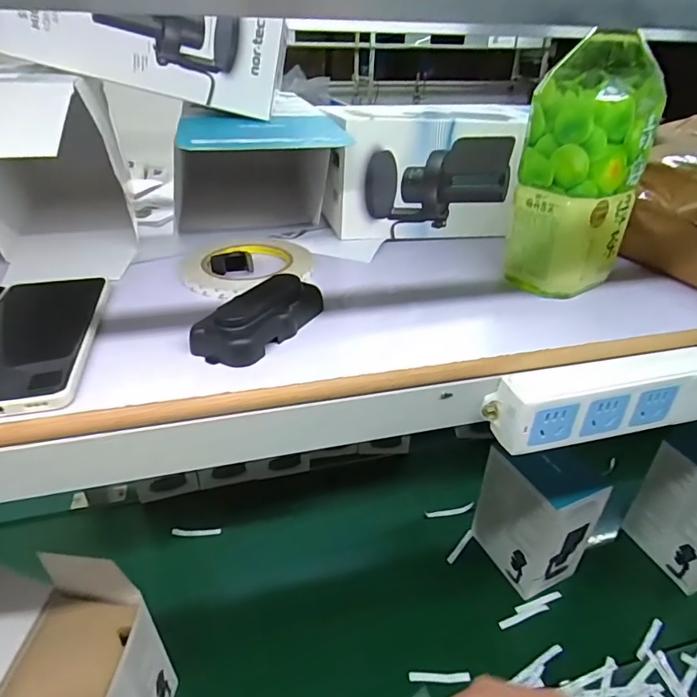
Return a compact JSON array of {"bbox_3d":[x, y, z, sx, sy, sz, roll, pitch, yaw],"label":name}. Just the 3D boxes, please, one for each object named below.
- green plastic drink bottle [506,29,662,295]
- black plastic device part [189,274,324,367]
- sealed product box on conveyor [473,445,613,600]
[{"bbox_3d":[0.183,-0.138,0.385,0.078,0.172,0.074,27,42,35],"label":"green plastic drink bottle"},{"bbox_3d":[-0.059,-0.024,0.349,0.040,0.027,0.104,24,40,31],"label":"black plastic device part"},{"bbox_3d":[0.321,0.285,0.837,0.126,0.210,0.152,-13,36,-18],"label":"sealed product box on conveyor"}]

